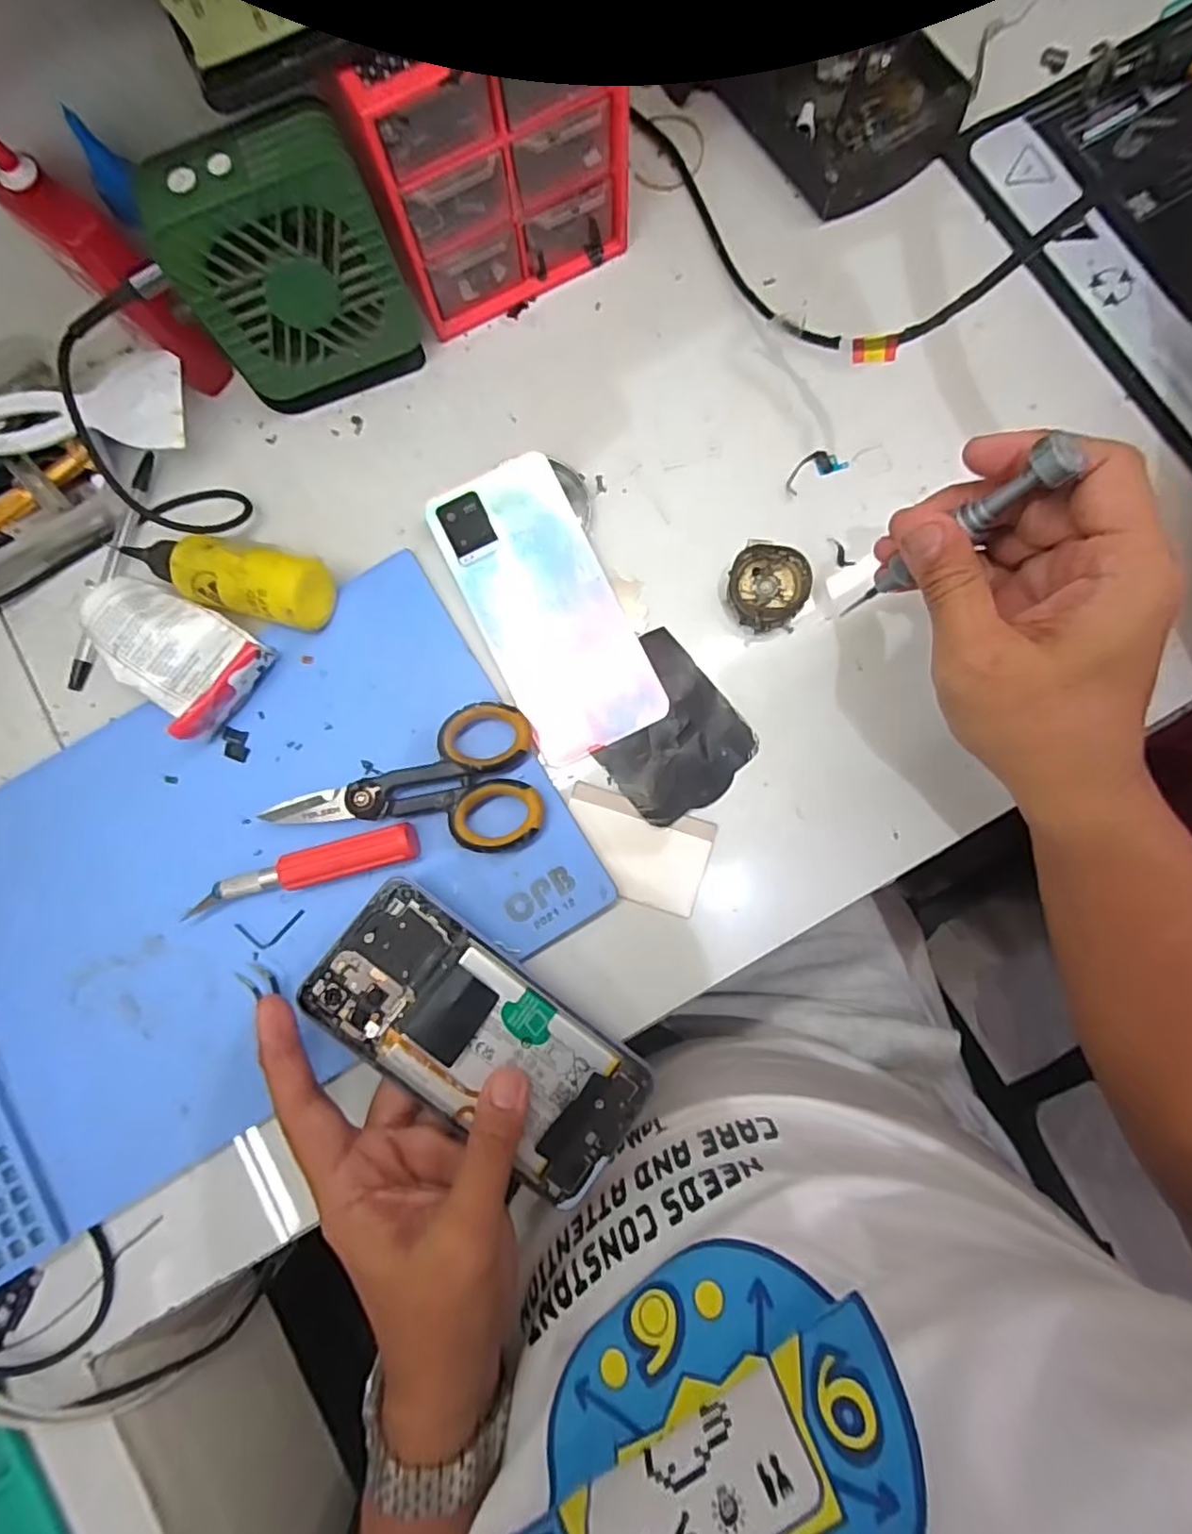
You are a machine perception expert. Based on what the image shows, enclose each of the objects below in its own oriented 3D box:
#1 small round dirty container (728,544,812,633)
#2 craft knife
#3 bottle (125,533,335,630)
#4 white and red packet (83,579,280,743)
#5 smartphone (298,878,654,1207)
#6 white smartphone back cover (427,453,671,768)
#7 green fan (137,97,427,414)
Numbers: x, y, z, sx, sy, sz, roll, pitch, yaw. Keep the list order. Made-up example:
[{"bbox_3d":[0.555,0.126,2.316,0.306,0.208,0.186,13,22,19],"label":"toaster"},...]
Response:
[{"bbox_3d":[0.090,-0.094,0.342,0.041,0.020,0.040,0,84,2],"label":"small round dirty container"},{"bbox_3d":[-0.148,0.052,0.323,0.115,0.019,0.018,-15,83,1],"label":"craft knife"},{"bbox_3d":[-0.200,-0.100,0.340,0.116,0.035,0.035,15,84,4],"label":"bottle"},{"bbox_3d":[-0.221,-0.063,0.337,0.091,0.032,0.059,39,86,6],"label":"white and red packet"},{"bbox_3d":[-0.053,0.128,0.303,0.163,0.011,0.072,35,85,-1],"label":"smartphone"},{"bbox_3d":[-0.027,-0.086,0.349,0.073,0.005,0.160,-26,88,1],"label":"white smartphone back cover"},{"bbox_3d":[-0.148,-0.243,0.324,0.094,0.112,0.041,-18,83,0],"label":"green fan"}]

